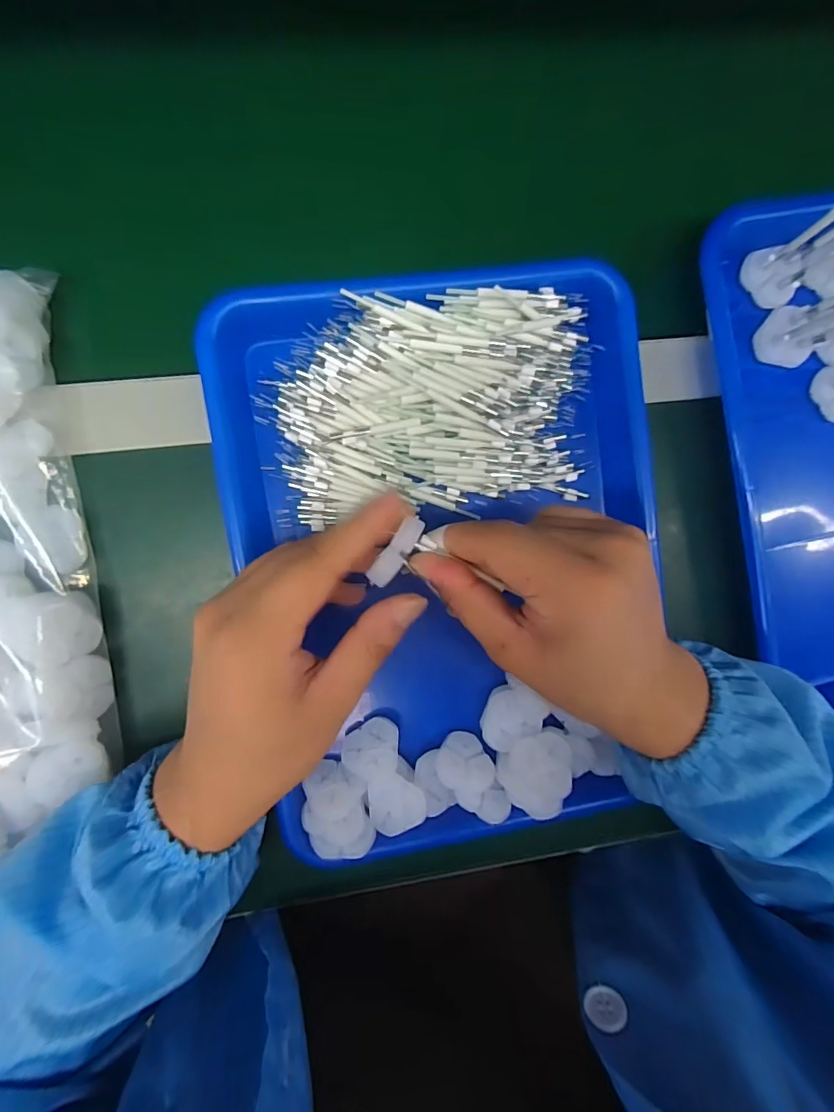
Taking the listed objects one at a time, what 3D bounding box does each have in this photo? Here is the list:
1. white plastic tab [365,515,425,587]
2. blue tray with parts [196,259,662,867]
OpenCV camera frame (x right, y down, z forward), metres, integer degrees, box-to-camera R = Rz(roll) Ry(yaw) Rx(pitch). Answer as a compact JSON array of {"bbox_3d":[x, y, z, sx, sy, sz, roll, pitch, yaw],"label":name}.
[{"bbox_3d":[-0.009,-0.002,0.221,0.011,0.007,0.037,36,89,-10],"label":"white plastic tab"},{"bbox_3d":[0.023,0.005,0.285,0.246,0.041,0.330,-9,97,-7],"label":"blue tray with parts"}]

